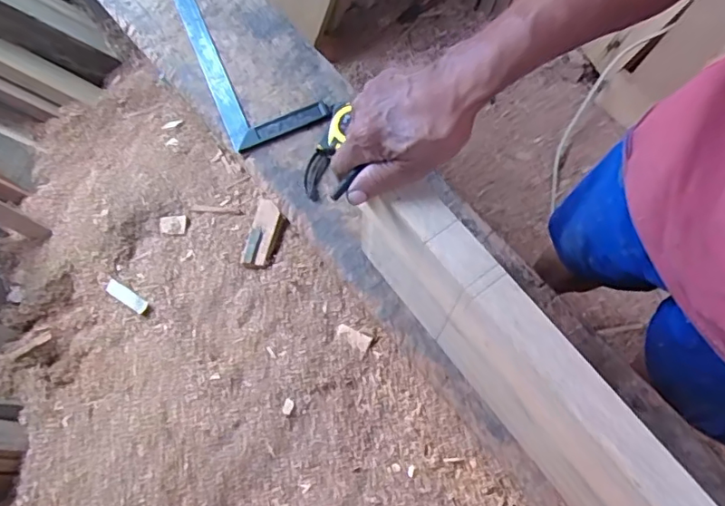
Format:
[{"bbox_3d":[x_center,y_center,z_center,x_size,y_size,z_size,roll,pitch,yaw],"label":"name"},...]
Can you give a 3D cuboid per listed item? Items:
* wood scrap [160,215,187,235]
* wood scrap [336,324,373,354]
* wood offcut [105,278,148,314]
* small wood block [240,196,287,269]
[{"bbox_3d":[-0.339,-0.049,0.998,0.050,0.013,0.038,-5,71,-1],"label":"wood scrap"},{"bbox_3d":[-0.013,0.118,0.793,0.051,0.007,0.025,33,74,11],"label":"wood scrap"},{"bbox_3d":[-0.383,0.070,0.903,0.102,0.006,0.023,24,72,30],"label":"wood offcut"},{"bbox_3d":[-0.156,-0.031,0.886,0.053,0.021,0.114,13,72,5],"label":"small wood block"}]

